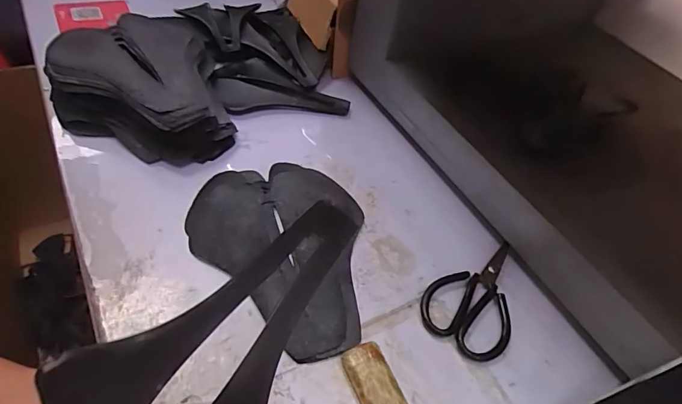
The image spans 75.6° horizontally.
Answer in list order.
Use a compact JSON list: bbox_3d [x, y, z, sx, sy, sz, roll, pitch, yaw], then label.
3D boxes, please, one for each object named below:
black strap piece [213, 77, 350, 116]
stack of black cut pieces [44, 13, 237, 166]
[{"bbox_3d":[-0.091,-0.164,0.692,0.202,0.027,0.067,0,50,-12],"label":"black strap piece"},{"bbox_3d":[-0.289,-0.169,0.633,0.210,0.087,0.302,-15,53,-23],"label":"stack of black cut pieces"}]

